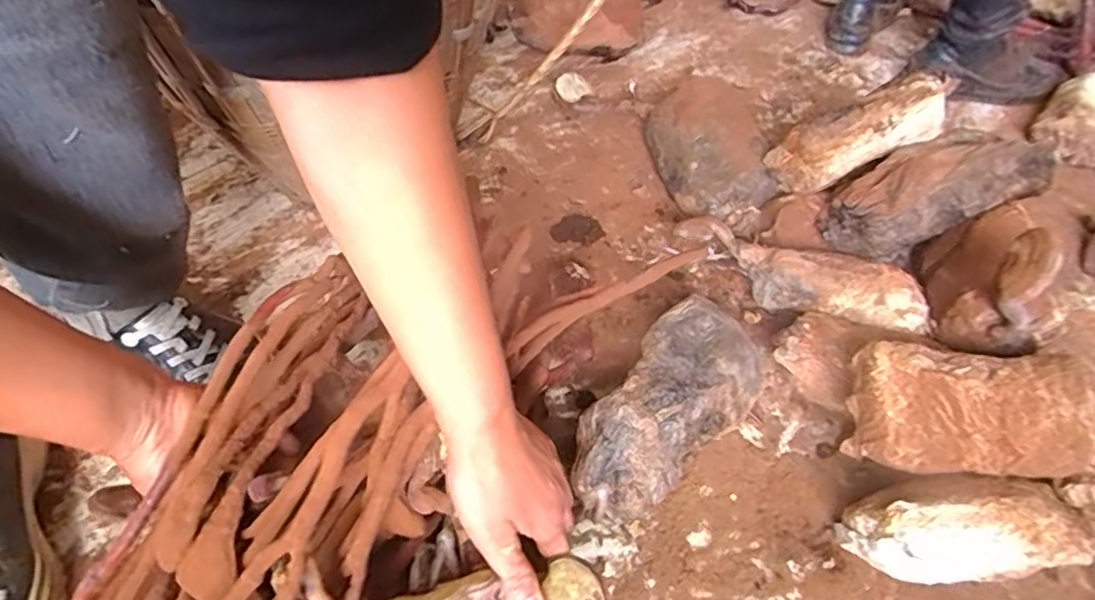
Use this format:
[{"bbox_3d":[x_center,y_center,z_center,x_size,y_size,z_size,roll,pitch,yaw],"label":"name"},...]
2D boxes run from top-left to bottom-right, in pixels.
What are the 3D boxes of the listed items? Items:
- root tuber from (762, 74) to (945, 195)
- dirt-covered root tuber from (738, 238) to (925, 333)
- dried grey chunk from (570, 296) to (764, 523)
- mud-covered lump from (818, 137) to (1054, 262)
[{"bbox_3d":[0.319,-0.167,0.631,0.171,0.074,0.058,-24,37,24],"label":"root tuber"},{"bbox_3d":[0.274,-0.018,0.595,0.179,0.047,0.057,16,46,17],"label":"dirt-covered root tuber"},{"bbox_3d":[0.091,0.097,0.500,0.194,0.102,0.084,-35,53,-30],"label":"dried grey chunk"},{"bbox_3d":[0.376,-0.117,0.595,0.213,0.062,0.096,-22,45,5],"label":"mud-covered lump"}]

